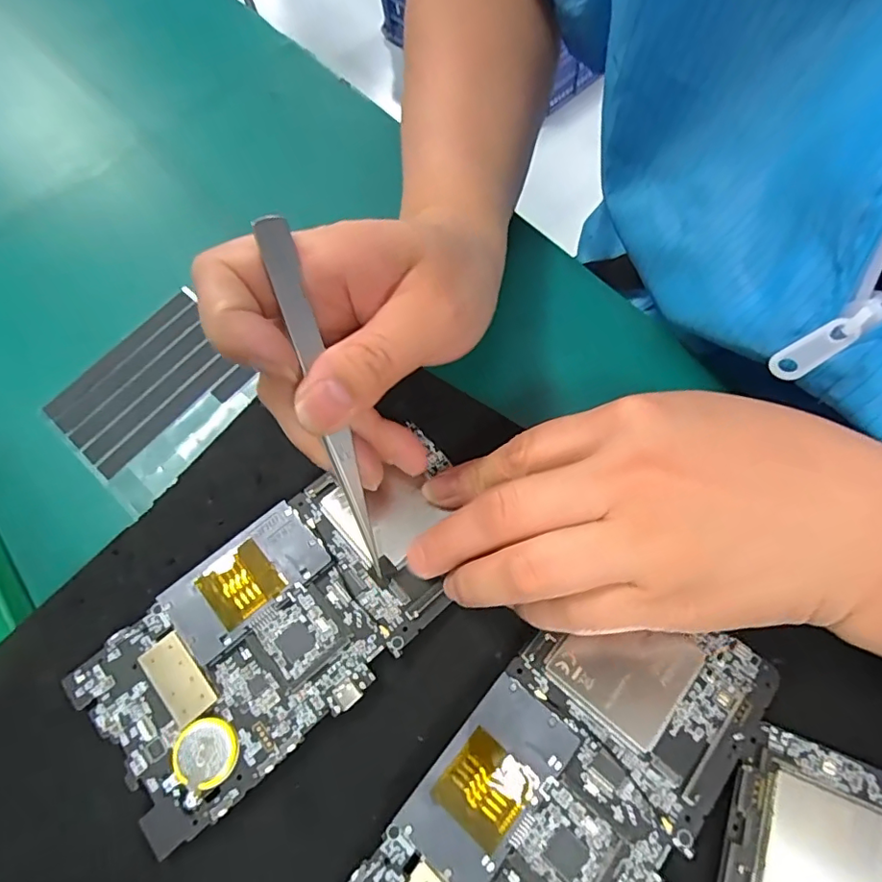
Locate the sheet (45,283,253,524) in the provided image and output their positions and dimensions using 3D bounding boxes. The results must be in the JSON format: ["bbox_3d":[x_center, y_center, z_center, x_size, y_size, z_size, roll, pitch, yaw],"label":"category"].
[{"bbox_3d":[-0.141,-0.023,0.267,0.082,0.004,0.089,38,76,16],"label":"sheet"}]

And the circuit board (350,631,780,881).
[{"bbox_3d":[0.038,0.114,0.170,0.072,0.006,0.149,37,72,18],"label":"circuit board"}]

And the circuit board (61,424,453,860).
[{"bbox_3d":[-0.051,0.060,0.200,0.150,0.009,0.072,-39,69,-14],"label":"circuit board"}]

